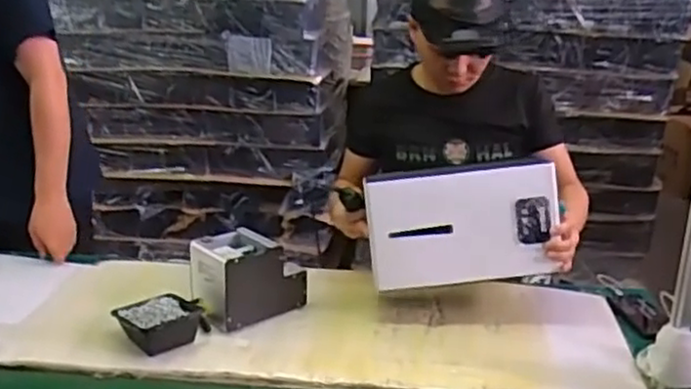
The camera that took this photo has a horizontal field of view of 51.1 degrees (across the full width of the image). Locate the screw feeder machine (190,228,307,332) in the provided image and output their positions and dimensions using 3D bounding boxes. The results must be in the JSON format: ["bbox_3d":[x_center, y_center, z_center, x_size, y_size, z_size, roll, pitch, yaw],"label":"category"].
[{"bbox_3d":[-0.185,0.155,1.373,0.199,0.147,0.115,-16,26,-38],"label":"screw feeder machine"}]

